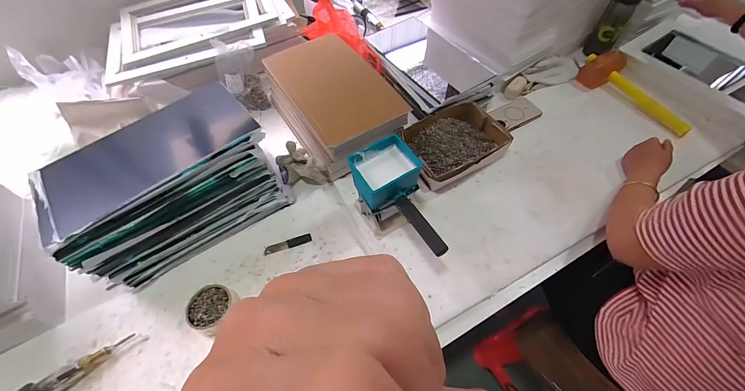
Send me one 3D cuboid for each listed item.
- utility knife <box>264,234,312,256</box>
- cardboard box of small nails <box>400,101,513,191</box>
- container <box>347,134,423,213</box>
[{"bbox_3d":[-0.183,0.105,0.688,0.103,0.004,0.021,-16,57,-7],"label":"utility knife"},{"bbox_3d":[0.191,-0.122,0.776,0.240,0.068,0.188,-24,59,-12],"label":"cardboard box of small nails"},{"bbox_3d":[0.026,-0.037,0.607,0.117,0.084,0.096,-30,60,-15],"label":"container"}]

